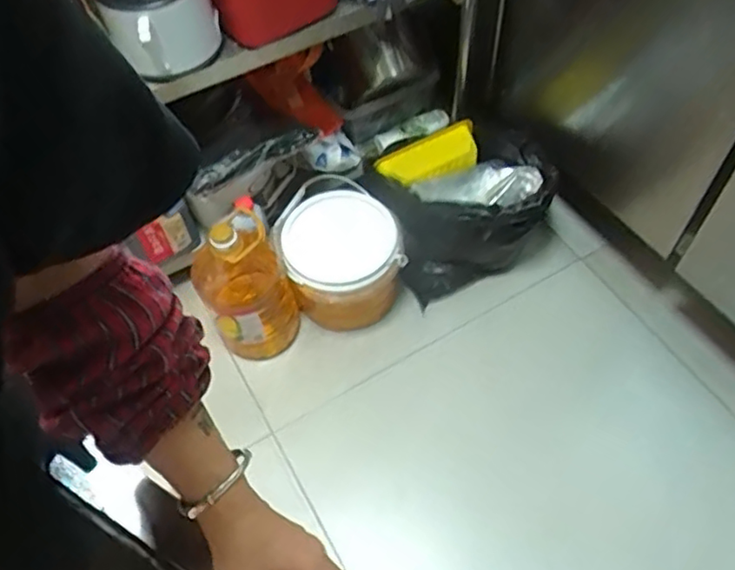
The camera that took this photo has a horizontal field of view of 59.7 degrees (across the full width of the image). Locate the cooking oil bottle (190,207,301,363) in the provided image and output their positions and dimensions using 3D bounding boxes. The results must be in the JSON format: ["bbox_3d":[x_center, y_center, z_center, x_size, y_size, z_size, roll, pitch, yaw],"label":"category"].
[{"bbox_3d":[-0.247,0.013,1.303,0.176,0.384,0.181,-24,58,-15],"label":"cooking oil bottle"}]

